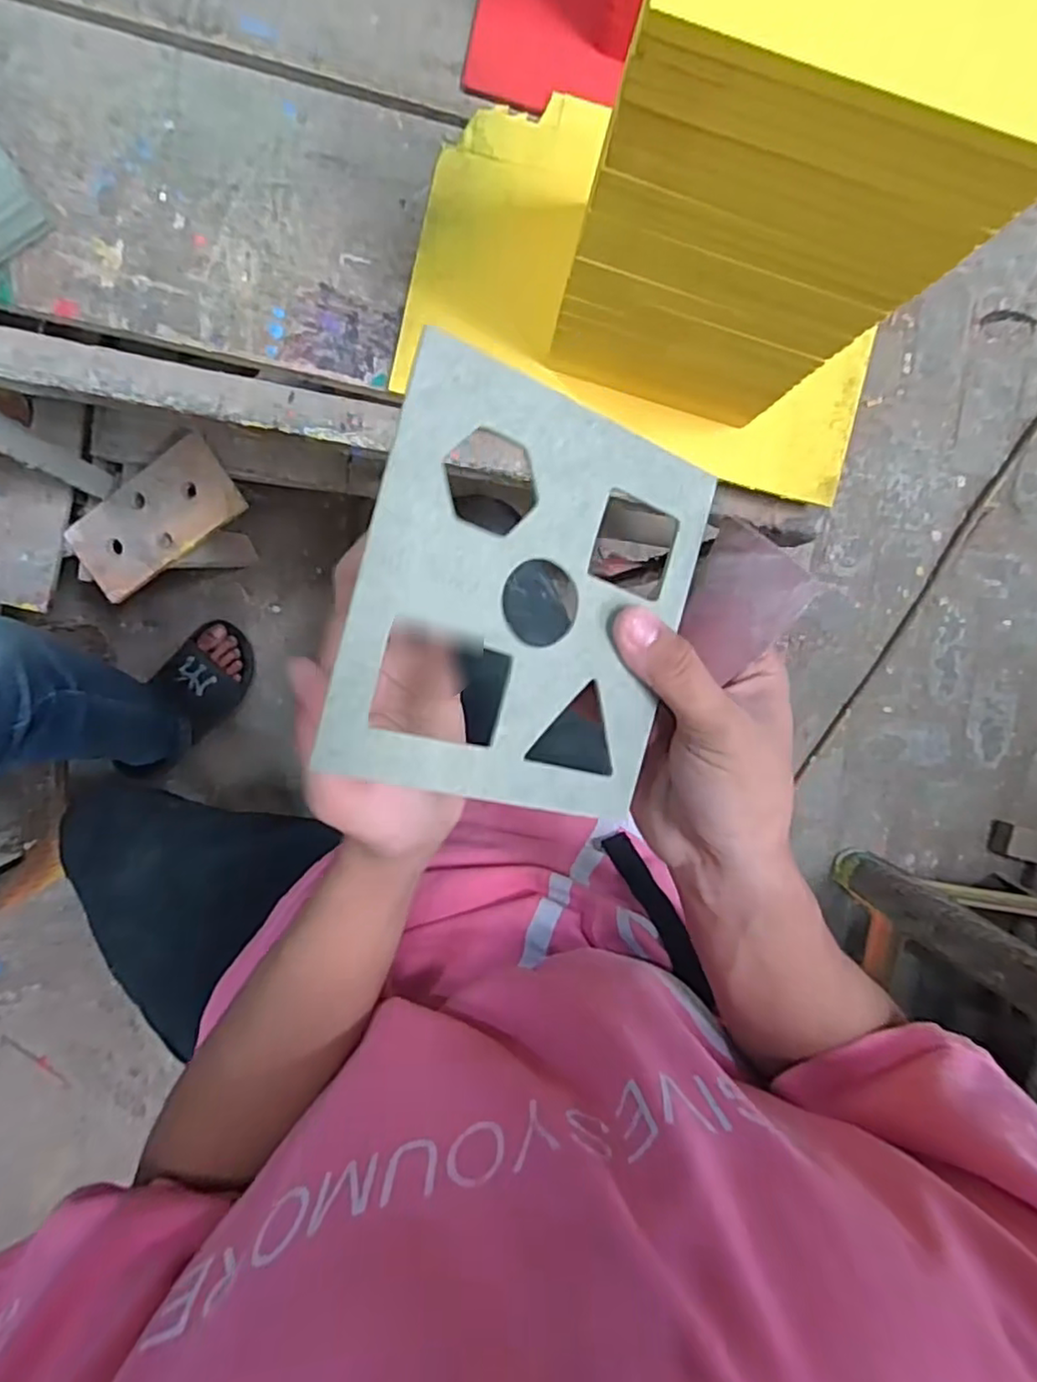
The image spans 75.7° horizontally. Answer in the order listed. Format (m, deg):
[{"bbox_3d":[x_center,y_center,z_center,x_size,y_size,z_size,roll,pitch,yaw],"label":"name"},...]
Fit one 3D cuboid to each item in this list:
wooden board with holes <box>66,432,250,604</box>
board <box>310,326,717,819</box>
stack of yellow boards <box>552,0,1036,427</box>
[{"bbox_3d":[-0.390,-0.182,0.709,0.189,0.016,0.089,-34,99,9],"label":"wooden board with holes"},{"bbox_3d":[0.007,-0.029,0.224,0.119,0.004,0.133,14,91,-29],"label":"board"},{"bbox_3d":[0.103,-0.228,0.302,0.148,0.246,0.101,15,92,-8],"label":"stack of yellow boards"}]

